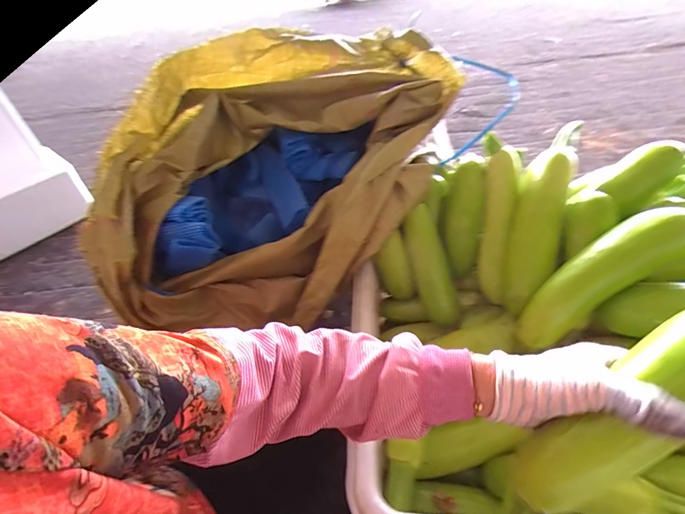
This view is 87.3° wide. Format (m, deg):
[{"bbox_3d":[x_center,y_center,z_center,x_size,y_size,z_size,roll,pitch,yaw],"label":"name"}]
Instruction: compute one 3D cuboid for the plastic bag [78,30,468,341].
[{"bbox_3d":[-0.112,-0.134,0.552,0.526,0.261,0.376,-33,50,-25],"label":"plastic bag"}]

